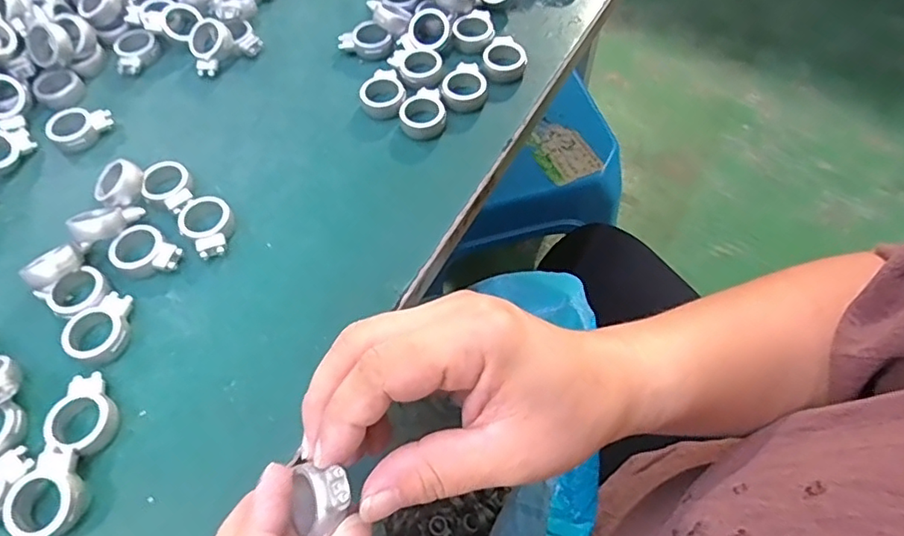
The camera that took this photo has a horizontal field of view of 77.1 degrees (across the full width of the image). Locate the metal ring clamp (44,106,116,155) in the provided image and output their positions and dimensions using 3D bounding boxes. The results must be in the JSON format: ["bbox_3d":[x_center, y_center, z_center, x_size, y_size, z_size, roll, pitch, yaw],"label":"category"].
[{"bbox_3d":[-0.212,-0.080,0.324,0.022,0.013,0.033,40,69,21],"label":"metal ring clamp"}]

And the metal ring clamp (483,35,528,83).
[{"bbox_3d":[0.032,-0.126,0.343,0.026,0.009,0.032,-4,61,-1],"label":"metal ring clamp"}]

